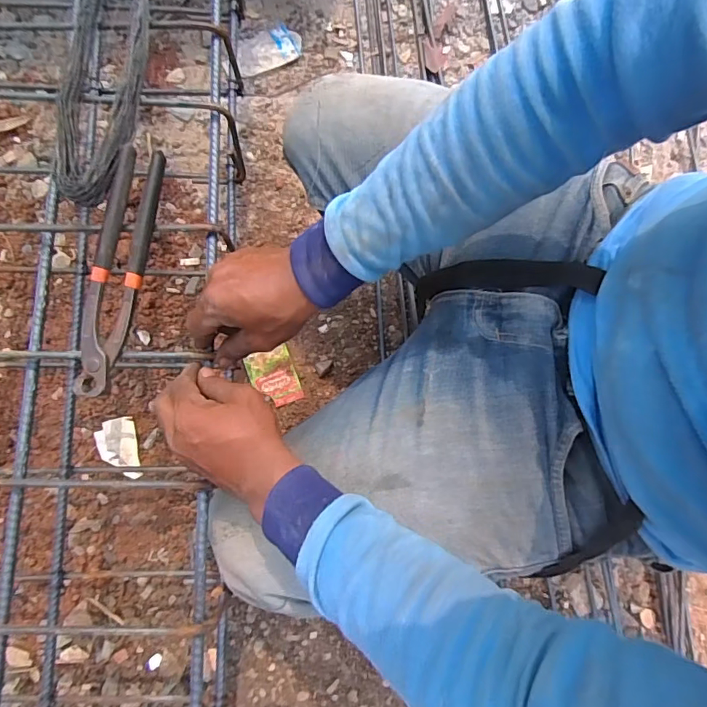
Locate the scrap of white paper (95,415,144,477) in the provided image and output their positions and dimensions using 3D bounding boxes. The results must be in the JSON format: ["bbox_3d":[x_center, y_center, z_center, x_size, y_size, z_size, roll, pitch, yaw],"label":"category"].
[{"bbox_3d":[-0.322,0.132,0.655,0.056,0.013,0.083,-16,79,-2],"label":"scrap of white paper"}]

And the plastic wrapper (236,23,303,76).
[{"bbox_3d":[-0.145,-0.516,0.806,0.112,0.012,0.078,-18,79,-3],"label":"plastic wrapper"}]

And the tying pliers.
[{"bbox_3d":[-0.208,-0.074,0.424,0.040,0.025,0.218,8,79,2],"label":"tying pliers"}]

